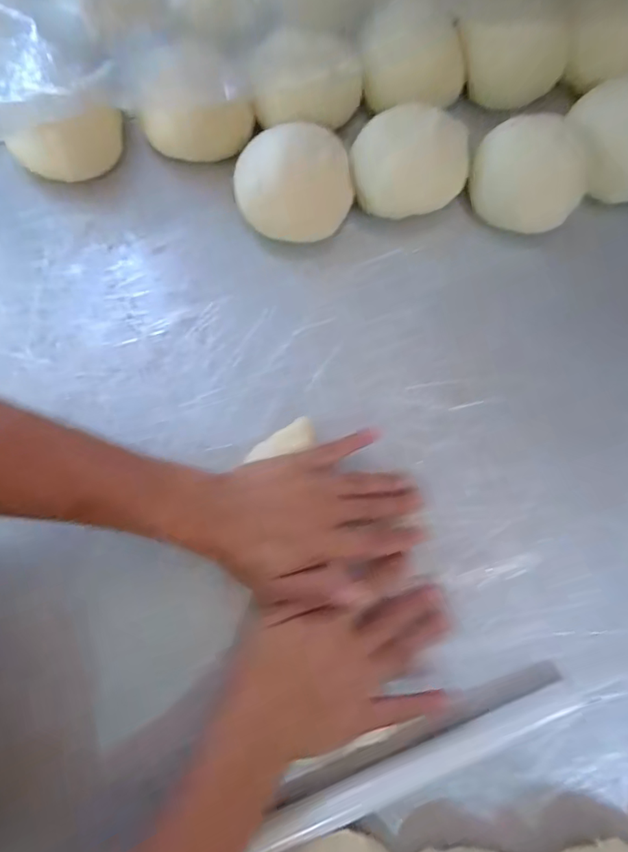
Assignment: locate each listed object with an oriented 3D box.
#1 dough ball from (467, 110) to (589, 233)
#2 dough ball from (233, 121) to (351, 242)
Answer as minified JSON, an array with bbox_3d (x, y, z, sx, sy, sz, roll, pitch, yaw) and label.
[{"bbox_3d":[0.179,-0.207,0.410,0.087,0.041,0.086,0,77,0],"label":"dough ball"},{"bbox_3d":[-0.017,-0.199,0.403,0.091,0.060,0.073,-4,77,-1],"label":"dough ball"}]

